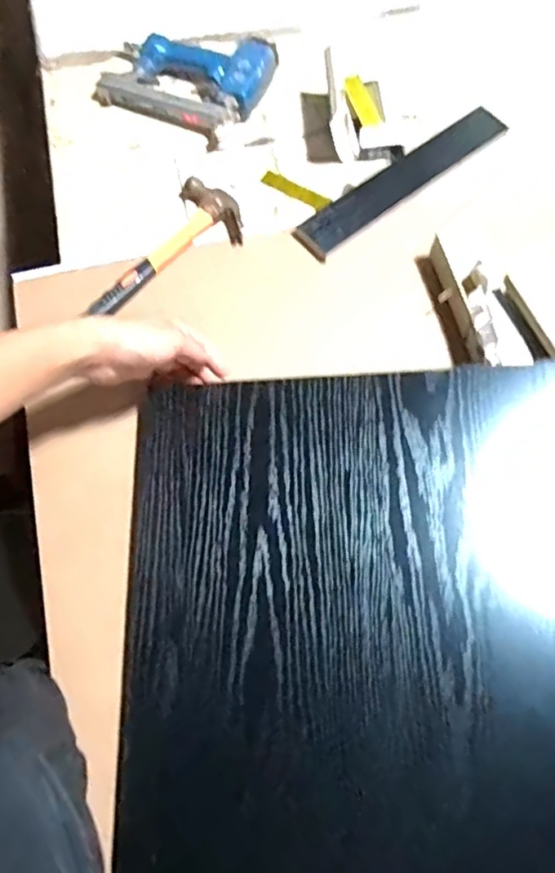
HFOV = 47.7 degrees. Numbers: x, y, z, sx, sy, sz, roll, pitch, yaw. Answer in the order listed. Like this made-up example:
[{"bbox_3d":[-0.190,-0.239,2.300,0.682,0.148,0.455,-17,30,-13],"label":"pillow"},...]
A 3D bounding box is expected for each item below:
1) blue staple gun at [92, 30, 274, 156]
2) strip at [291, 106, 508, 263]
[{"bbox_3d":[-0.119,-0.451,0.780,0.204,0.062,0.127,26,71,10],"label":"blue staple gun"},{"bbox_3d":[0.147,-0.298,0.728,0.287,0.012,0.053,-36,73,-11],"label":"strip"}]

